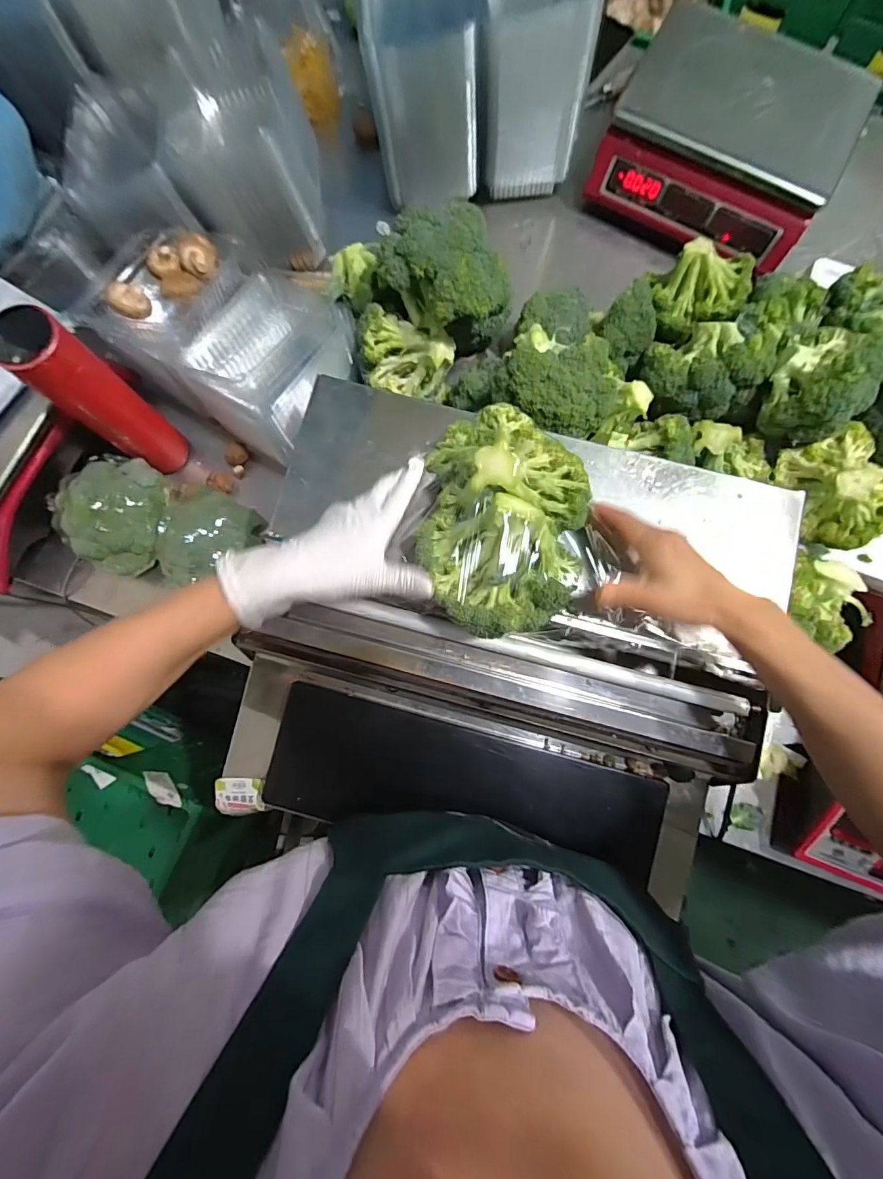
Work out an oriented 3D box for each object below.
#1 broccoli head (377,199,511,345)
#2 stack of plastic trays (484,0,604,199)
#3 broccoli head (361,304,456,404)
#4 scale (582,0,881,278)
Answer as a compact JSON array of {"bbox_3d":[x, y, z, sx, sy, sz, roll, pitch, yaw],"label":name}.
[{"bbox_3d":[0.008,-0.346,0.515,0.120,0.130,0.111,0,81,0],"label":"broccoli head"},{"bbox_3d":[0.107,-0.679,0.579,0.139,0.180,0.186,-1,81,0],"label":"stack of plastic trays"},{"bbox_3d":[-0.041,-0.282,0.544,0.109,0.084,0.073,11,81,2],"label":"broccoli head"},{"bbox_3d":[0.384,-0.600,0.602,0.293,0.096,0.241,29,82,5],"label":"scale"}]

